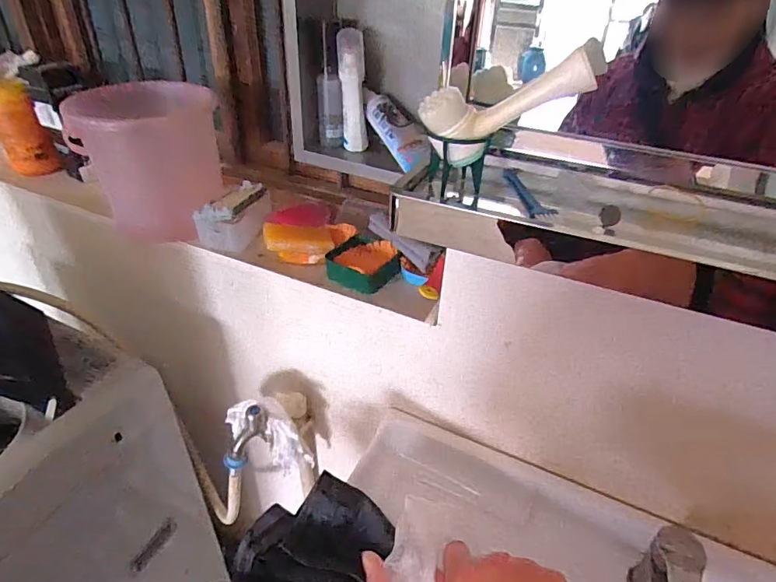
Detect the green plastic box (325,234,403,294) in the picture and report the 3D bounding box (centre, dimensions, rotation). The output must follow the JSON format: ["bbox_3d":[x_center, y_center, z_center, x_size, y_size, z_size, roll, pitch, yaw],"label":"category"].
[{"bbox_3d":[-0.033,-0.036,0.623,0.077,0.035,0.077,26,40,27],"label":"green plastic box"}]

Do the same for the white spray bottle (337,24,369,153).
[{"bbox_3d":[-0.042,-0.230,0.551,0.033,0.135,0.024,9,35,7],"label":"white spray bottle"}]

